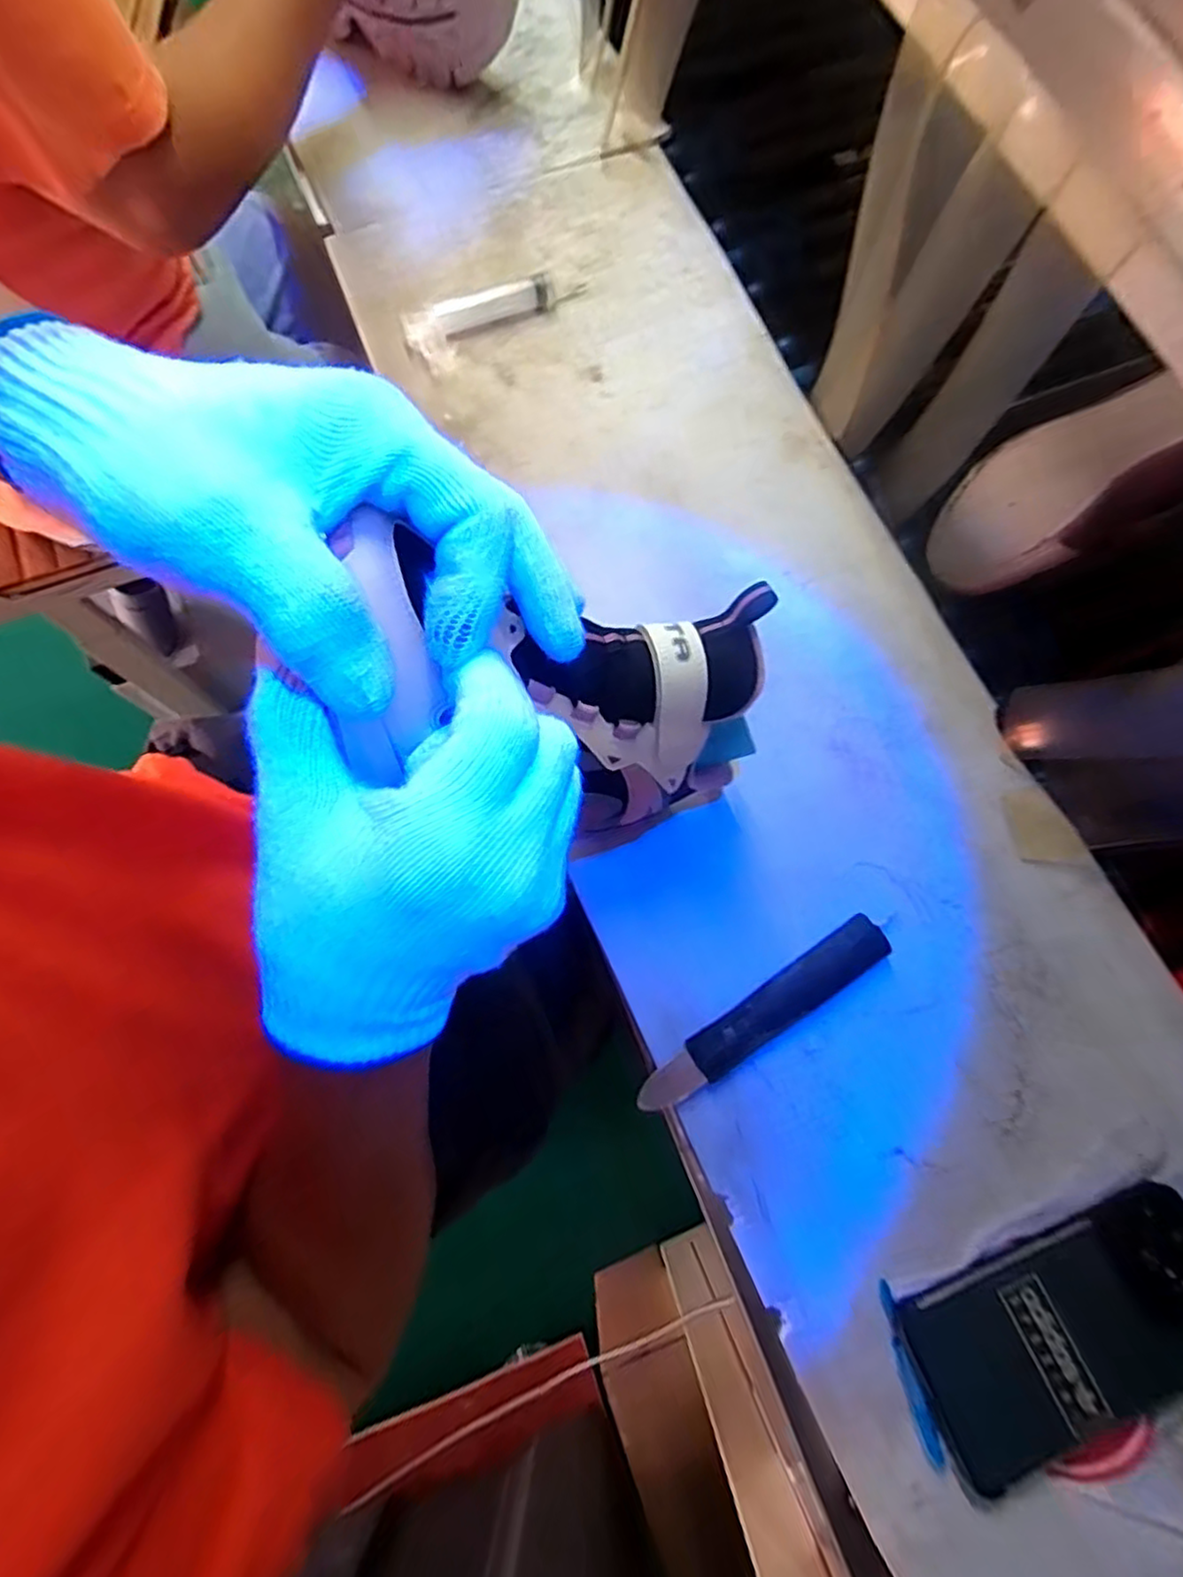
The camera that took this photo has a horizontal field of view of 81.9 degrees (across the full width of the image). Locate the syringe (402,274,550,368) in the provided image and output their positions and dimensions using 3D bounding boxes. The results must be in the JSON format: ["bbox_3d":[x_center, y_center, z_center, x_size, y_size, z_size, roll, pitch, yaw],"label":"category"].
[{"bbox_3d":[-0.085,-0.360,0.522,0.114,0.021,0.031,-27,77,-6],"label":"syringe"}]

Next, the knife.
[{"bbox_3d":[0.100,0.130,0.390,0.167,0.015,0.028,-33,78,-7],"label":"knife"}]

